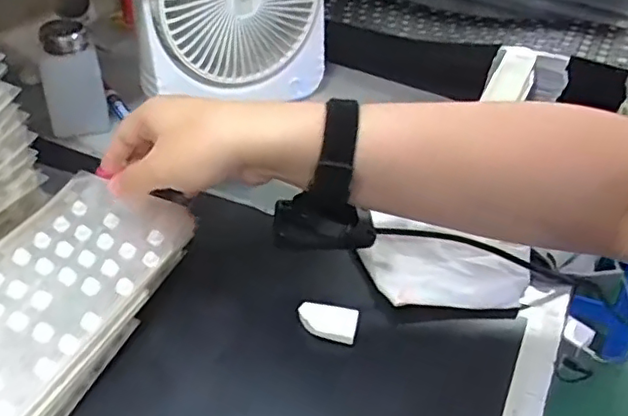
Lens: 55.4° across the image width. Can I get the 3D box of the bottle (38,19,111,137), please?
[{"bbox_3d":[-0.232,-0.123,0.574,0.054,0.096,0.042,-11,41,-18],"label":"bottle"}]

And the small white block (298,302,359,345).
[{"bbox_3d":[0.010,0.078,0.409,0.039,0.013,0.026,10,39,8],"label":"small white block"}]

